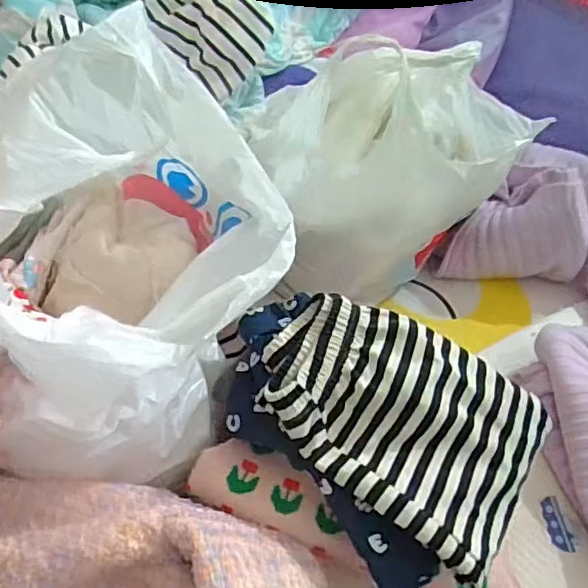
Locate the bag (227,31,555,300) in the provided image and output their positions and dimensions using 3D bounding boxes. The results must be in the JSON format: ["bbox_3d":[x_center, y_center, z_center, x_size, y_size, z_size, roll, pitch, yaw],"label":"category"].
[{"bbox_3d":[0.096,-0.137,0.664,0.260,0.243,0.167,-16,53,-19],"label":"bag"}]

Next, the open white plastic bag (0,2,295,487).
[{"bbox_3d":[-0.142,-0.041,0.489,0.247,0.225,0.329,0,49,-6],"label":"open white plastic bag"}]

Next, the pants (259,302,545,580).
[{"bbox_3d":[0.091,0.095,0.483,0.231,0.035,0.162,37,65,8],"label":"pants"}]

